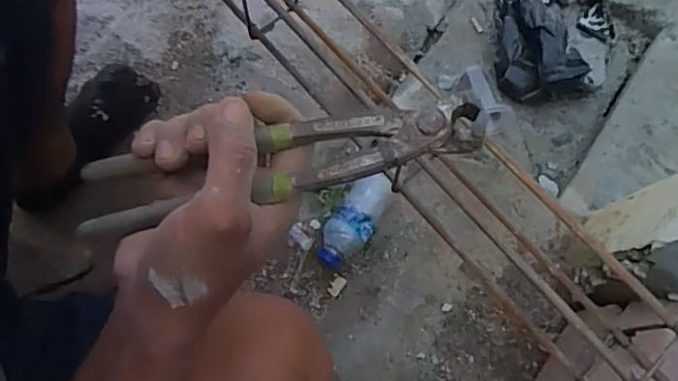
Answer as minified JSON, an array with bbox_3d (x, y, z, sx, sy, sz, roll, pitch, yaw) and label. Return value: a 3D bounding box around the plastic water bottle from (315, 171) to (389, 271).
[{"bbox_3d":[0.021,0.040,0.734,0.059,0.048,0.140,36,76,9],"label":"plastic water bottle"}]

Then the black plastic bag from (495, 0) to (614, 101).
[{"bbox_3d":[0.336,-0.246,0.818,0.181,0.106,0.229,9,74,1],"label":"black plastic bag"}]

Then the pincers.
[{"bbox_3d":[-0.037,-0.014,0.288,0.213,0.015,0.041,-11,74,9],"label":"pincers"}]

